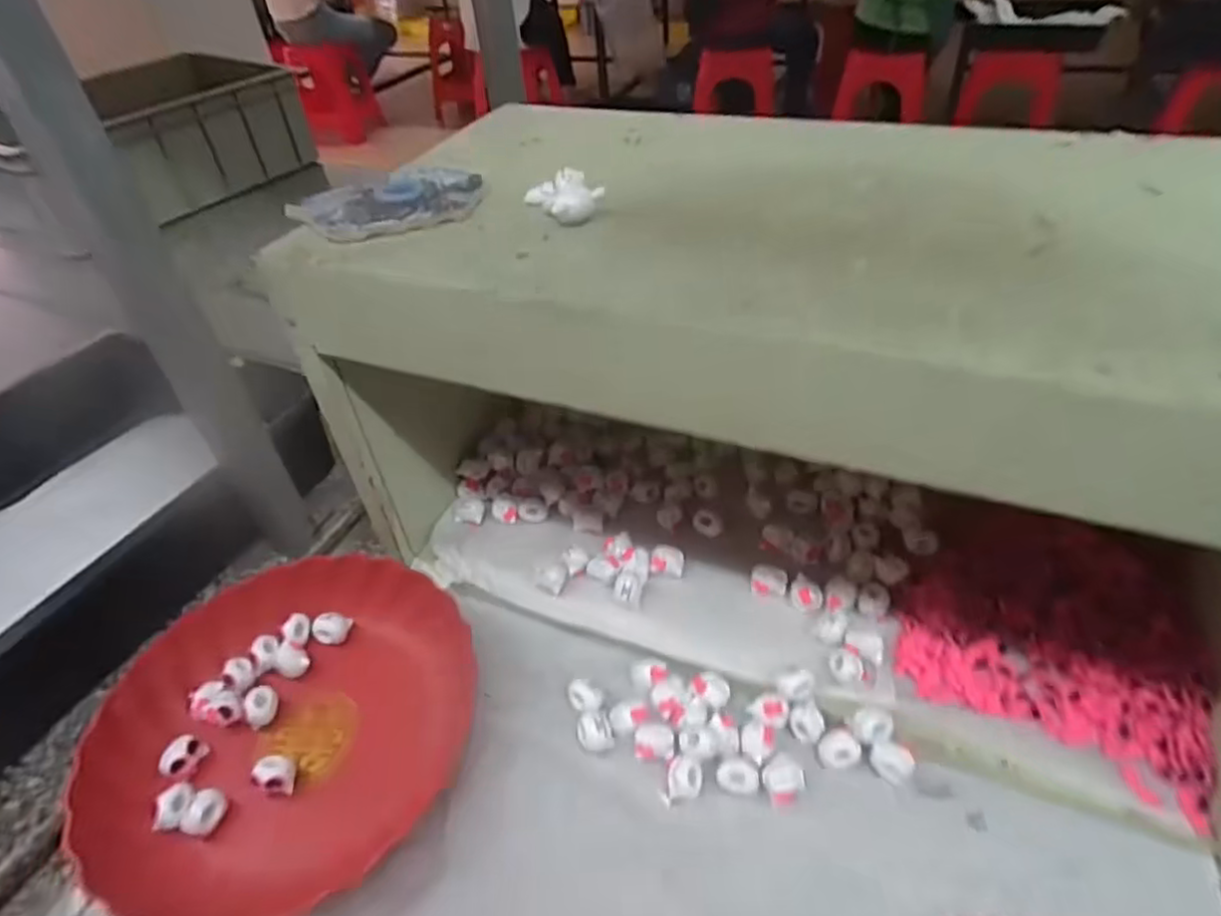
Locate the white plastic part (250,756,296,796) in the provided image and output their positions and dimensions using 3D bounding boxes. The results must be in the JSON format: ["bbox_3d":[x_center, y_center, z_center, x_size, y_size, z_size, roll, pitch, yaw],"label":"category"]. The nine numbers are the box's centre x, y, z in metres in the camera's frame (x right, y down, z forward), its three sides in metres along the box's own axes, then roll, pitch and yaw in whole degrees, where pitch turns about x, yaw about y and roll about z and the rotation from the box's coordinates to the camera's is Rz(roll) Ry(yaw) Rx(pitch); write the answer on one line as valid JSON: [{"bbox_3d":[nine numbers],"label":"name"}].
[{"bbox_3d":[-0.216,0.208,0.443,0.022,0.027,0.022,23,48,26],"label":"white plastic part"}]

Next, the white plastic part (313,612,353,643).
[{"bbox_3d":[-0.215,0.131,0.524,0.025,0.015,0.021,2,42,5],"label":"white plastic part"}]

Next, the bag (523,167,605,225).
[{"bbox_3d":[-0.026,-0.151,0.390,0.034,0.015,0.052,-17,44,-15],"label":"bag"}]

